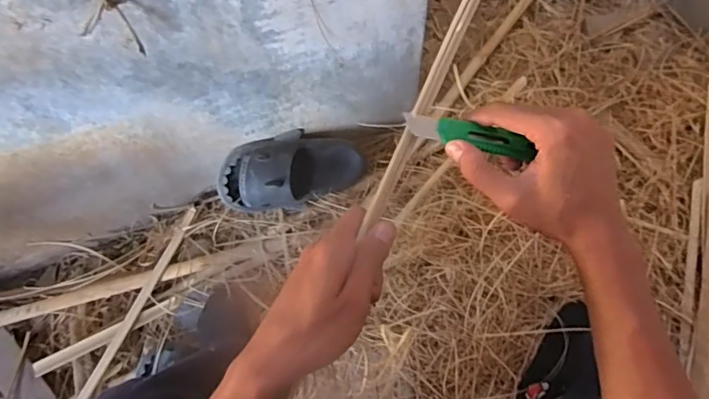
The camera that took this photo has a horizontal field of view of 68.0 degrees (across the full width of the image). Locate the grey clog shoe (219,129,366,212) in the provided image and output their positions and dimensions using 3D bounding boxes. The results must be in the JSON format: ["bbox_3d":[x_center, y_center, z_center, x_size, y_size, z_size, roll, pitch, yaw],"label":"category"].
[{"bbox_3d":[-0.112,-0.051,1.006,0.283,0.106,0.128,-13,64,-28],"label":"grey clog shoe"}]

